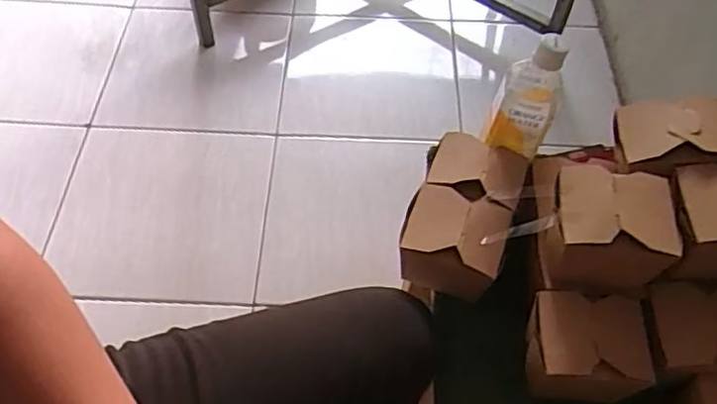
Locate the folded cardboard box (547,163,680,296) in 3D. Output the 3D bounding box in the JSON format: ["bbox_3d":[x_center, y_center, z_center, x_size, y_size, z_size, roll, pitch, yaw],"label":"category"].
[{"bbox_3d":[0.225,0.025,0.588,0.104,0.101,0.089,8,55,3],"label":"folded cardboard box"}]

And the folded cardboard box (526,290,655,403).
[{"bbox_3d":[0.211,0.139,0.600,0.104,0.073,0.085,5,55,1],"label":"folded cardboard box"}]

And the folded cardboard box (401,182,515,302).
[{"bbox_3d":[0.096,0.045,0.655,0.098,0.093,0.074,22,57,12],"label":"folded cardboard box"}]

